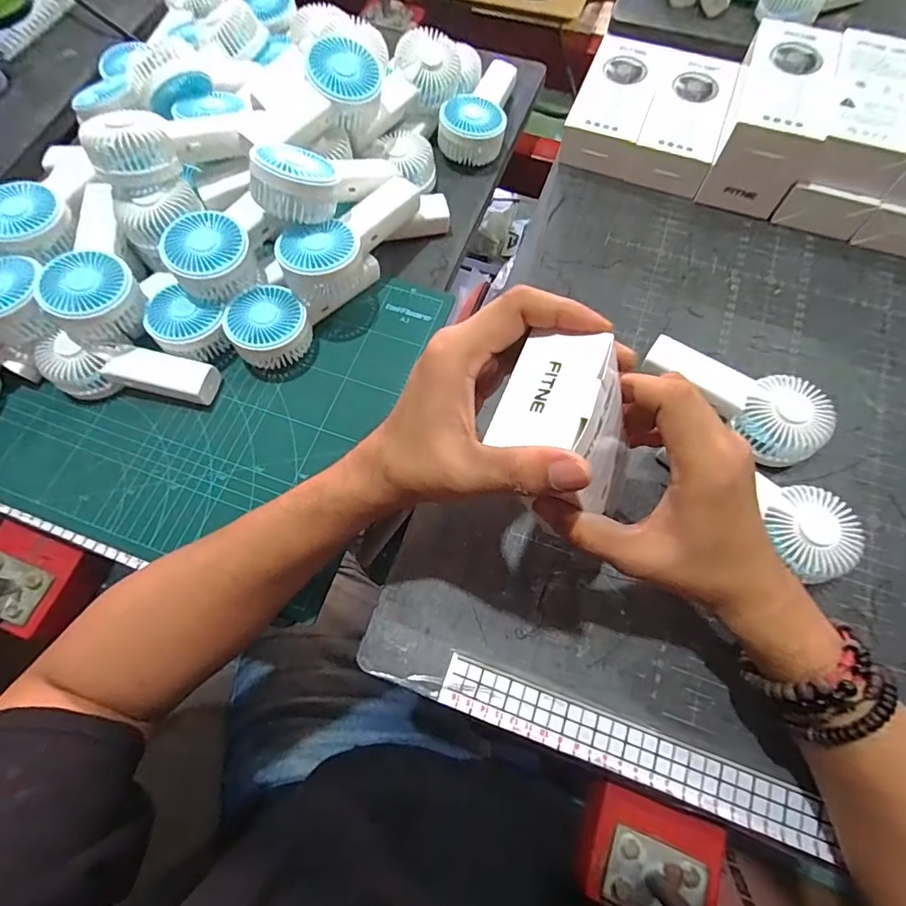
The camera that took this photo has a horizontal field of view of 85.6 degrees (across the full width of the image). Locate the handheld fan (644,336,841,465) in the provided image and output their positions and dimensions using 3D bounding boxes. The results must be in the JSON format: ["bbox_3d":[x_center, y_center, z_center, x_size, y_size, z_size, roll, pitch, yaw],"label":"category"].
[{"bbox_3d":[0.220,-0.048,0.381,0.062,0.038,0.139,-42,73,-14],"label":"handheld fan"}]

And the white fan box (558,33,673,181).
[{"bbox_3d":[0.162,-0.349,0.497,0.069,0.046,0.147,20,70,9],"label":"white fan box"}]

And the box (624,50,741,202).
[{"bbox_3d":[0.227,-0.325,0.484,0.074,0.049,0.147,19,70,8],"label":"box"}]

